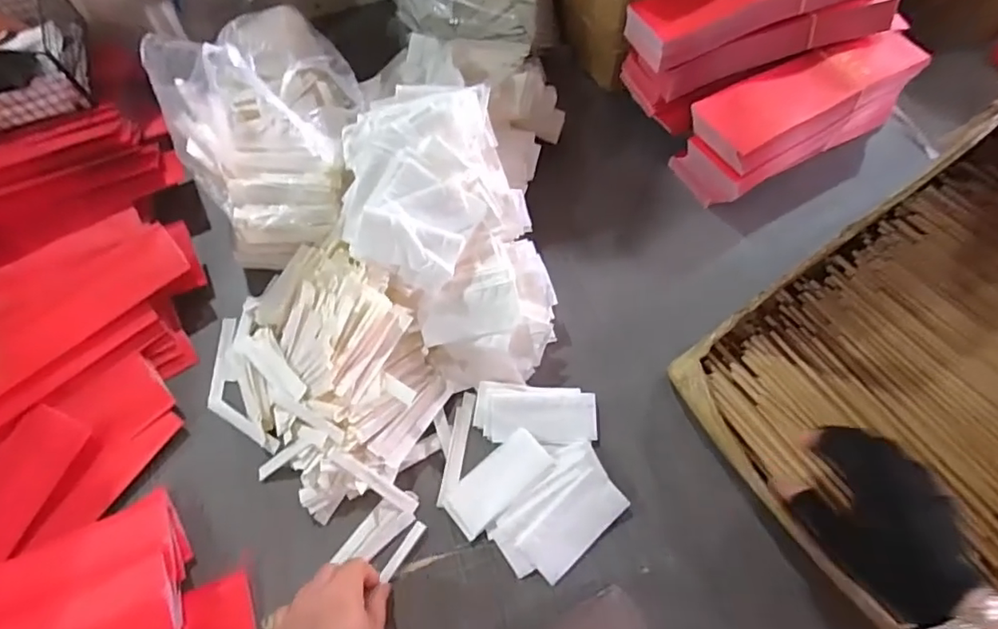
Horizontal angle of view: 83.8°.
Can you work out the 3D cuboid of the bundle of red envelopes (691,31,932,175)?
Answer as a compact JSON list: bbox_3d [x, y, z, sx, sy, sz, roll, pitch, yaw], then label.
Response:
[{"bbox_3d":[0.348,-0.253,0.632,0.283,0.034,0.092,-29,67,-13],"label":"bundle of red envelopes"}]

